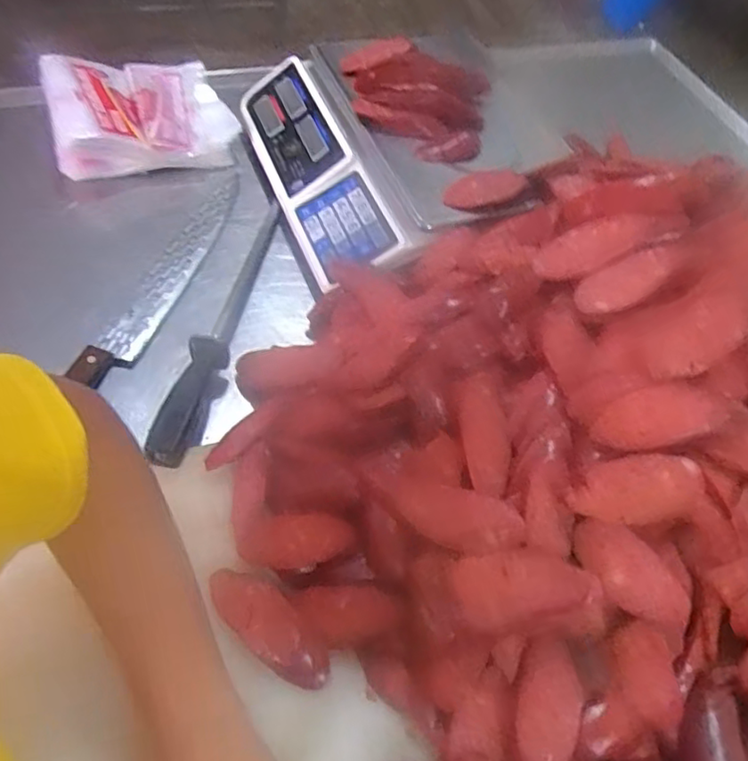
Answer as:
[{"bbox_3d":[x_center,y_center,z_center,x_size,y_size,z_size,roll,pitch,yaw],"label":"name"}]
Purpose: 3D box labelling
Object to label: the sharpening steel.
[{"bbox_3d":[-0.138,-0.062,0.613,0.033,0.037,0.338,7,43,2],"label":"sharpening steel"}]

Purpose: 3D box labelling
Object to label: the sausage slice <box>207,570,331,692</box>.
[{"bbox_3d":[-0.071,0.170,0.450,0.102,0.014,0.039,40,73,12],"label":"sausage slice"}]

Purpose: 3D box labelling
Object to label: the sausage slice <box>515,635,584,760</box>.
[{"bbox_3d":[0.110,0.208,0.410,0.039,0.011,0.082,15,74,12],"label":"sausage slice"}]

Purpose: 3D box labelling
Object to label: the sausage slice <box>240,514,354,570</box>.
[{"bbox_3d":[-0.057,0.115,0.465,0.083,0.008,0.037,-8,59,8],"label":"sausage slice"}]

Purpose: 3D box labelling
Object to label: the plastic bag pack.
[{"bbox_3d":[-0.263,-0.309,0.723,0.183,0.072,0.151,-16,59,-19],"label":"plastic bag pack"}]

